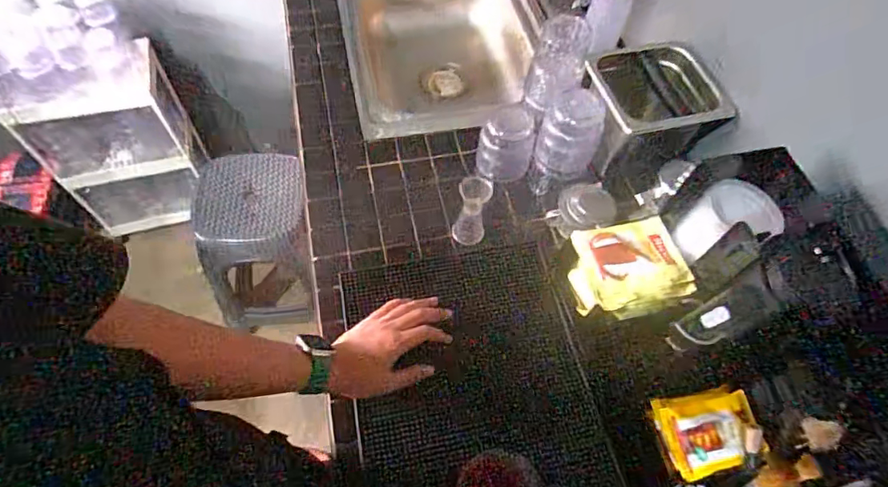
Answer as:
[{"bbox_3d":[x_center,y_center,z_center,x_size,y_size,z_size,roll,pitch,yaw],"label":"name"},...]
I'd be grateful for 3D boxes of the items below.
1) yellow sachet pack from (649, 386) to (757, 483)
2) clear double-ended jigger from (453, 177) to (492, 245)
[{"bbox_3d":[0.274,0.192,0.506,0.099,0.018,0.078,-7,60,-8],"label":"yellow sachet pack"},{"bbox_3d":[0.039,-0.043,0.693,0.046,0.103,0.047,12,59,3],"label":"clear double-ended jigger"}]

